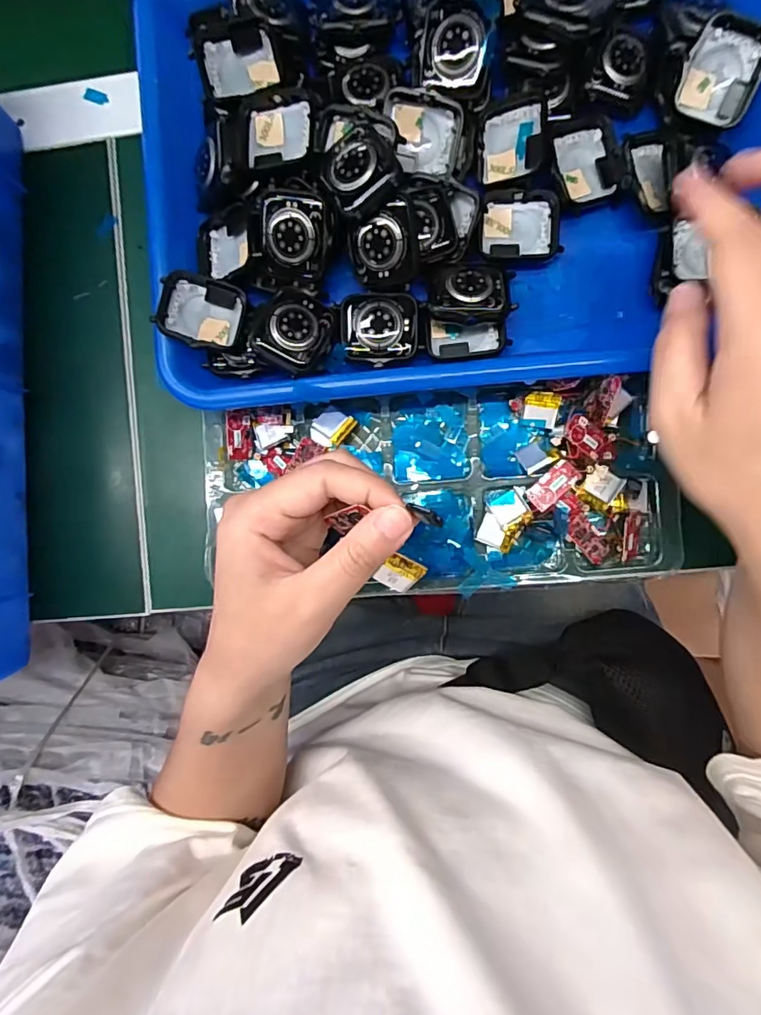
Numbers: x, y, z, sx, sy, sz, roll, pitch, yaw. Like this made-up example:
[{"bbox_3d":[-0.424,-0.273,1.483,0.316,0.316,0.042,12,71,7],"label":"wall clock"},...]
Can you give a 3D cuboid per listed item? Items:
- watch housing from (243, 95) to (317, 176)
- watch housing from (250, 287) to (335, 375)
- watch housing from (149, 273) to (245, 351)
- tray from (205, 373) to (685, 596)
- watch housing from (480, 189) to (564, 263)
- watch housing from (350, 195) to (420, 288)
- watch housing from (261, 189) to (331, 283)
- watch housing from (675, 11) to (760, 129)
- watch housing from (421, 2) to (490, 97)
[{"bbox_3d":[-0.051,-0.189,0.258,0.039,0.011,0.033,7,89,6],"label":"watch housing"},{"bbox_3d":[-0.045,-0.092,0.263,0.034,0.012,0.042,29,81,-16],"label":"watch housing"},{"bbox_3d":[-0.094,-0.103,0.266,0.041,0.011,0.038,18,79,-20],"label":"watch housing"},{"bbox_3d":[0.028,-0.009,0.280,0.254,0.028,0.109,-3,88,5],"label":"tray"},{"bbox_3d":[0.074,-0.150,0.269,0.041,0.010,0.034,0,88,5],"label":"watch housing"},{"bbox_3d":[0.001,-0.132,0.254,0.033,0.010,0.038,-2,116,17],"label":"watch housing"},{"bbox_3d":[-0.044,-0.137,0.257,0.039,0.008,0.039,11,120,4],"label":"watch housing"},{"bbox_3d":[0.169,-0.214,0.250,0.035,0.009,0.041,20,121,7],"label":"watch housing"},{"bbox_3d":[0.039,-0.232,0.258,0.036,0.012,0.034,11,114,8],"label":"watch housing"}]

